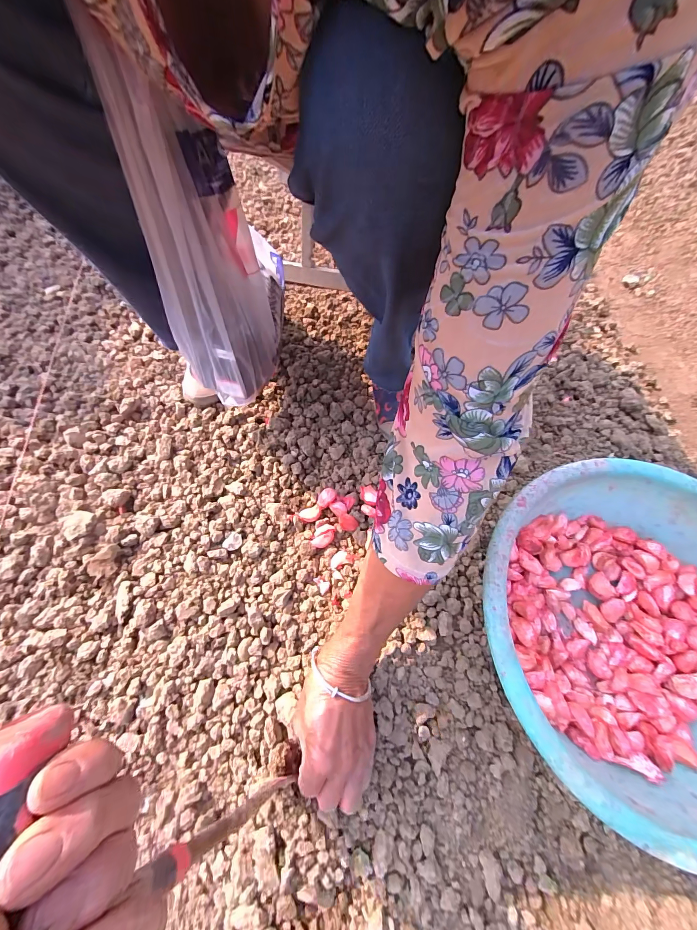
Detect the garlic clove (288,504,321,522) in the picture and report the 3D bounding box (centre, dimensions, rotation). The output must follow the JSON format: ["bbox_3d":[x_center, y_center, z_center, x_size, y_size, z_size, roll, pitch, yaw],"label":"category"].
[{"bbox_3d":[-0.057,0.067,0.442,0.041,0.011,0.020,-16,66,-8],"label":"garlic clove"}]

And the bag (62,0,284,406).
[{"bbox_3d":[-0.129,-0.197,0.321,0.073,0.287,0.112,21,66,8],"label":"bag"}]

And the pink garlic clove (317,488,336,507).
[{"bbox_3d":[-0.031,0.044,0.451,0.020,0.018,0.026,38,70,15],"label":"pink garlic clove"}]

